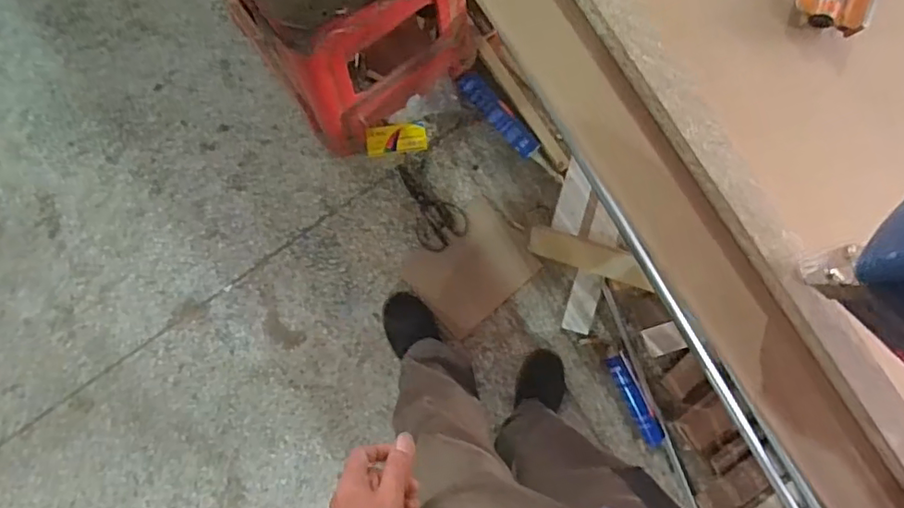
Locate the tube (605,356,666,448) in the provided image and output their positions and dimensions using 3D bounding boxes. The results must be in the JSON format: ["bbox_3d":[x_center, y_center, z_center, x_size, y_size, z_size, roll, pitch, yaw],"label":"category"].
[{"bbox_3d":[0.405,0.325,1.251,0.050,0.036,0.223,-30,94,-2],"label":"tube"}]

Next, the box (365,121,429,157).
[{"bbox_3d":[-0.120,-0.248,1.216,0.127,0.021,0.060,-8,93,-4],"label":"box"}]

